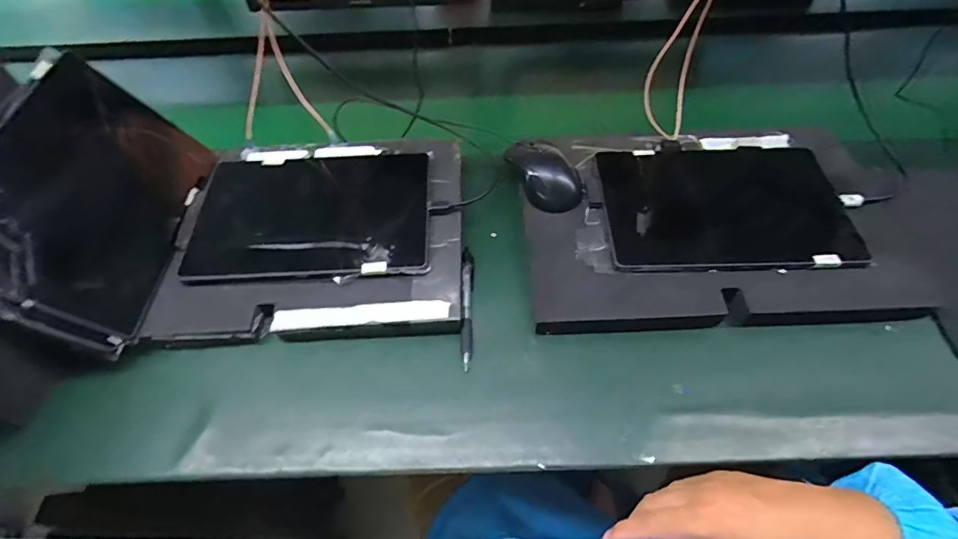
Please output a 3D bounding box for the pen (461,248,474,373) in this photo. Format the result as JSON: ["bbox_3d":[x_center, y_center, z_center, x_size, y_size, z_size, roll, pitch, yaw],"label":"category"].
[{"bbox_3d":[-0.012,0.035,0.498,0.011,0.009,0.135,-1,54,2],"label":"pen"}]

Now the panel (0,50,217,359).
[{"bbox_3d":[-0.378,-0.071,0.465,0.015,0.173,0.259,-17,53,29],"label":"panel"}]

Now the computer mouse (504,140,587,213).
[{"bbox_3d":[0.075,-0.113,0.562,0.065,0.038,0.106,-33,59,-20],"label":"computer mouse"}]

